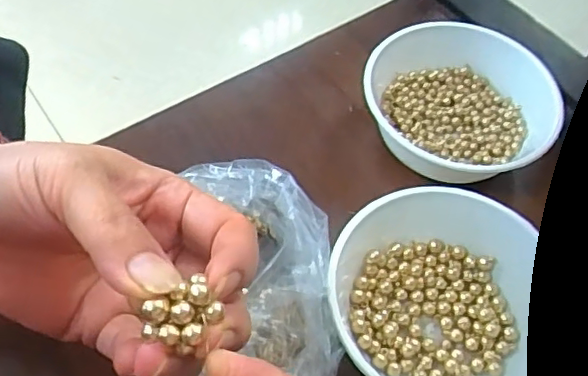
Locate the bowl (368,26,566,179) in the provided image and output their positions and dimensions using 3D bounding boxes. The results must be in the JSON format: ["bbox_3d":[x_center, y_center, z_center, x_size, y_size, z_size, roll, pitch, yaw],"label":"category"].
[{"bbox_3d":[0.101,-0.049,0.364,0.110,0.044,0.108,1,57,-2],"label":"bowl"}]

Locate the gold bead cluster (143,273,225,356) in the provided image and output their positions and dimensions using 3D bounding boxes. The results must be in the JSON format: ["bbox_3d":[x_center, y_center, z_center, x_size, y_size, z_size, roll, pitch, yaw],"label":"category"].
[{"bbox_3d":[-0.036,0.042,0.187,0.022,0.012,0.017,-30,63,-20],"label":"gold bead cluster"}]

